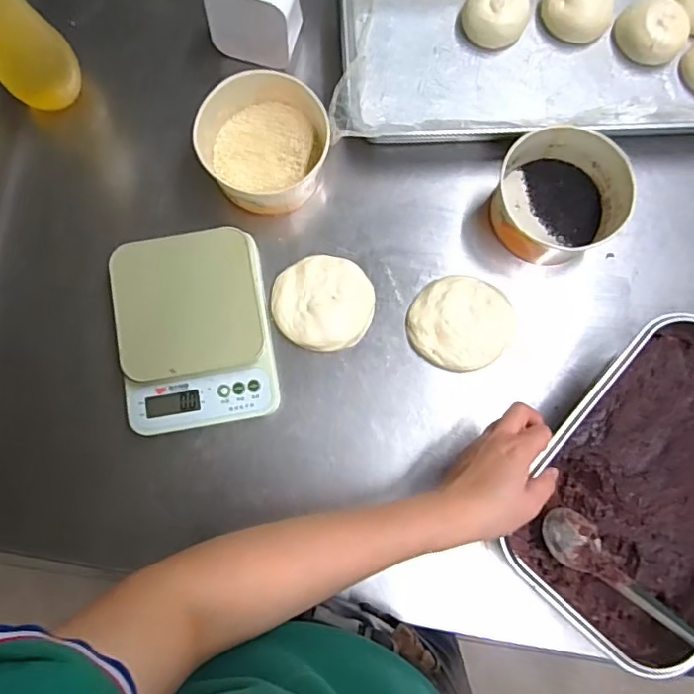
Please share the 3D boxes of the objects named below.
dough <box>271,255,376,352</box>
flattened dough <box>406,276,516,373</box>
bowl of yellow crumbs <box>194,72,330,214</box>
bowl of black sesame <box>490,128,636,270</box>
[{"bbox_3d":[-0.024,-0.046,0.580,0.102,0.017,0.097,0,79,-1],"label":"dough"},{"bbox_3d":[0.119,-0.023,0.579,0.106,0.014,0.095,13,79,1],"label":"flattened dough"},{"bbox_3d":[-0.086,-0.212,0.581,0.128,0.064,0.129,0,79,-1],"label":"bowl of yellow crumbs"},{"bbox_3d":[0.218,-0.155,0.578,0.129,0.064,0.123,0,79,-1],"label":"bowl of black sesame"}]

